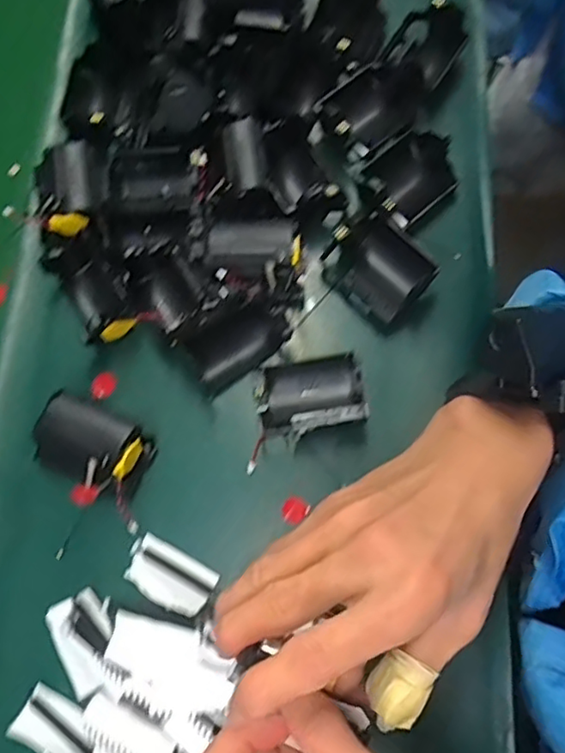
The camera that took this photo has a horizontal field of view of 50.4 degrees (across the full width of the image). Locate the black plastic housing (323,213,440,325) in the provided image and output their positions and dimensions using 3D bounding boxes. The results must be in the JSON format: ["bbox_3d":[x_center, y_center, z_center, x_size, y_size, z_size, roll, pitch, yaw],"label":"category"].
[{"bbox_3d":[0.072,-0.078,0.439,0.067,0.031,0.056,42,80,14],"label":"black plastic housing"}]

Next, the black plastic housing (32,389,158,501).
[{"bbox_3d":[-0.125,0.045,0.396,0.072,0.036,0.049,20,75,9],"label":"black plastic housing"}]

